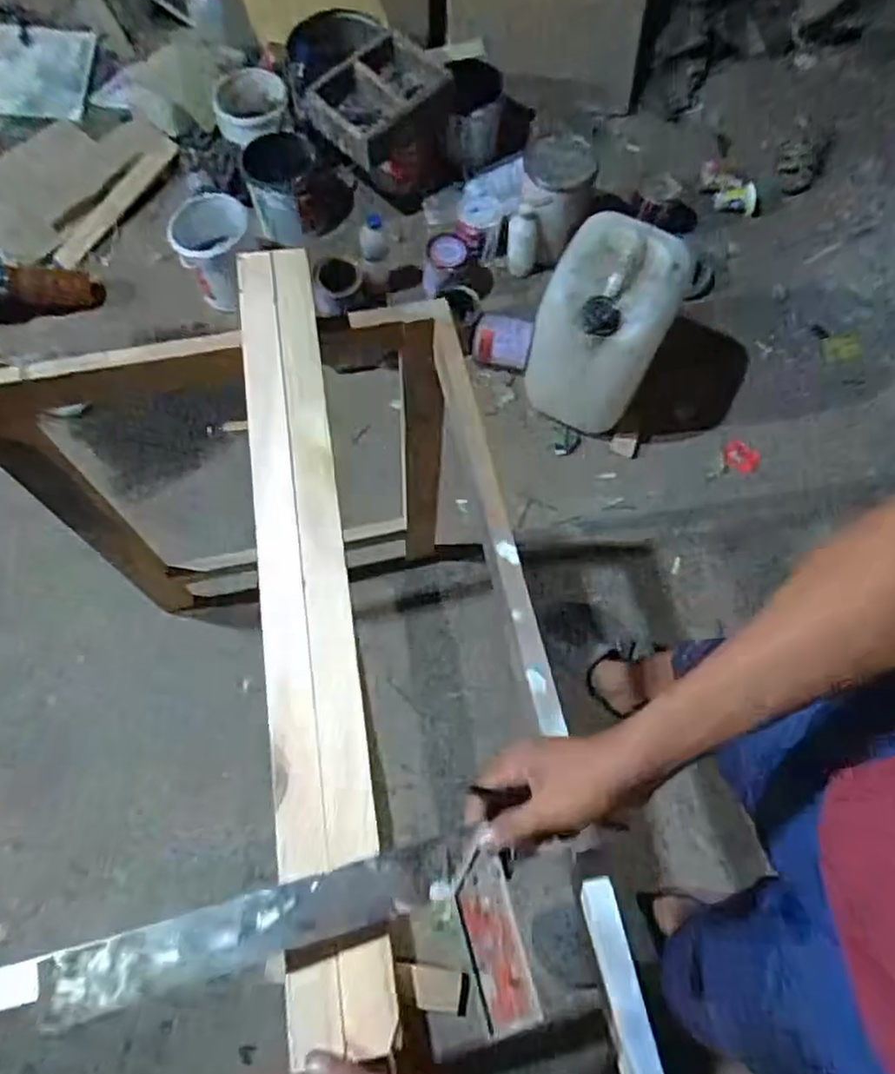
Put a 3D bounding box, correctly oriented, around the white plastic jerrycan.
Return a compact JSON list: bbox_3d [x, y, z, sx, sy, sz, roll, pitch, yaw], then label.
[{"bbox_3d":[0.315,-0.427,1.419,0.238,0.351,0.260,22,69,7],"label":"white plastic jerrycan"}]

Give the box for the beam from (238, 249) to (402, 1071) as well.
[{"bbox_3d":[-0.125,0.020,0.597,0.083,0.038,0.722,-9,68,-5],"label":"beam"}]

